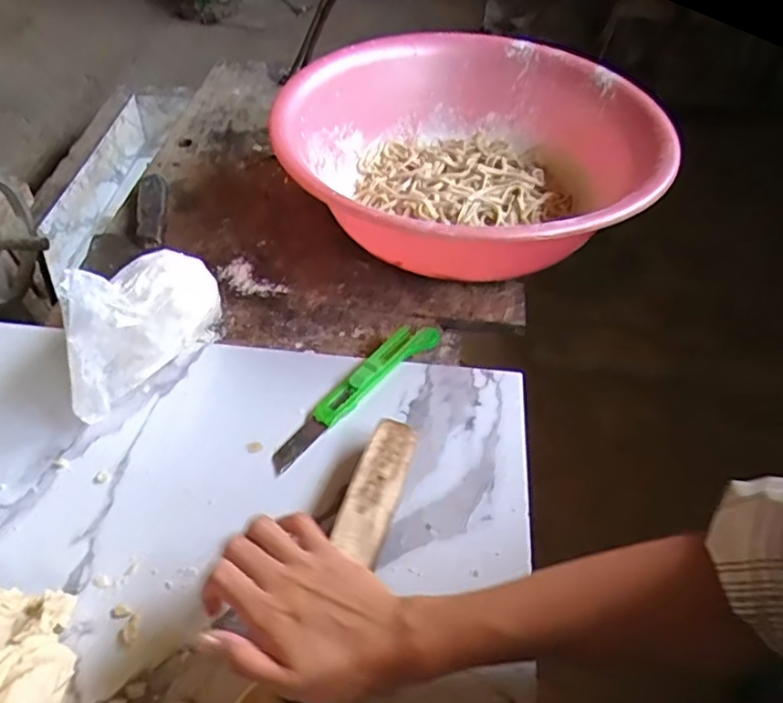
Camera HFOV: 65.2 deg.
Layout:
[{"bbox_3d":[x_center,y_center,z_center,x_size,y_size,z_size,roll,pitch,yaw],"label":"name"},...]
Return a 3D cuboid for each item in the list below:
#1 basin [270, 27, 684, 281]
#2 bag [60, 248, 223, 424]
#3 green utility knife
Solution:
[{"bbox_3d":[0.094,-0.212,0.690,0.381,0.137,0.402,2,47,-2],"label":"basin"},{"bbox_3d":[-0.201,-0.032,0.503,0.069,0.117,0.167,7,49,4],"label":"bag"},{"bbox_3d":[-0.033,0.031,0.528,0.036,0.014,0.190,35,54,26],"label":"green utility knife"}]

